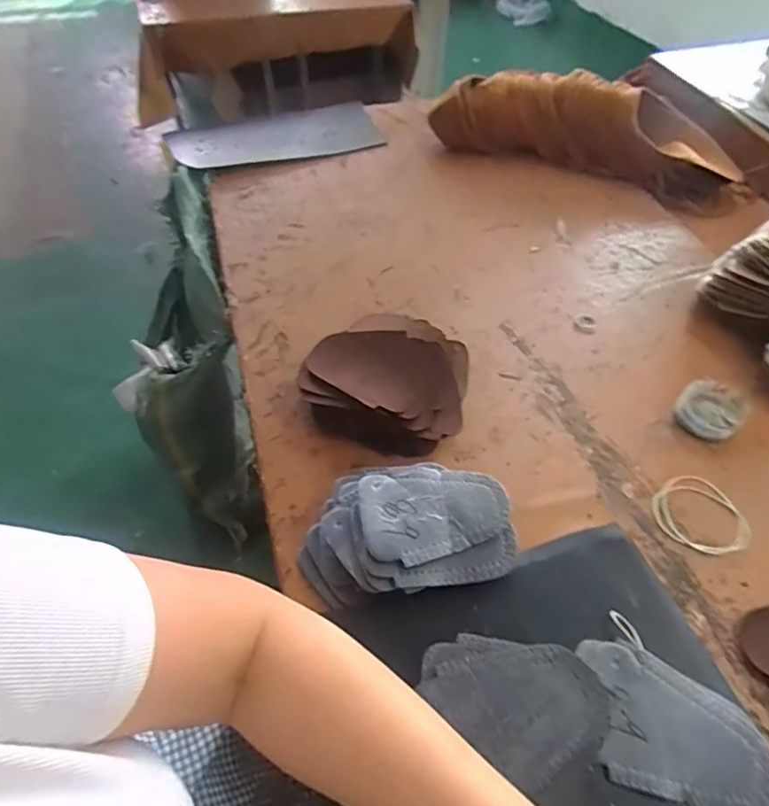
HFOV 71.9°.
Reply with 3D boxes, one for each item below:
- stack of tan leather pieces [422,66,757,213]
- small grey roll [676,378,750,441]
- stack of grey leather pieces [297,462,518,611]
[{"bbox_3d":[0.345,-0.457,0.878,0.512,0.104,0.164,21,55,16],"label":"stack of tan leather pieces"},{"bbox_3d":[0.353,0.008,0.576,0.078,0.022,0.062,-34,60,-24],"label":"small grey roll"},{"bbox_3d":[0.017,0.110,0.468,0.180,0.057,0.116,-4,52,-3],"label":"stack of grey leather pieces"}]

